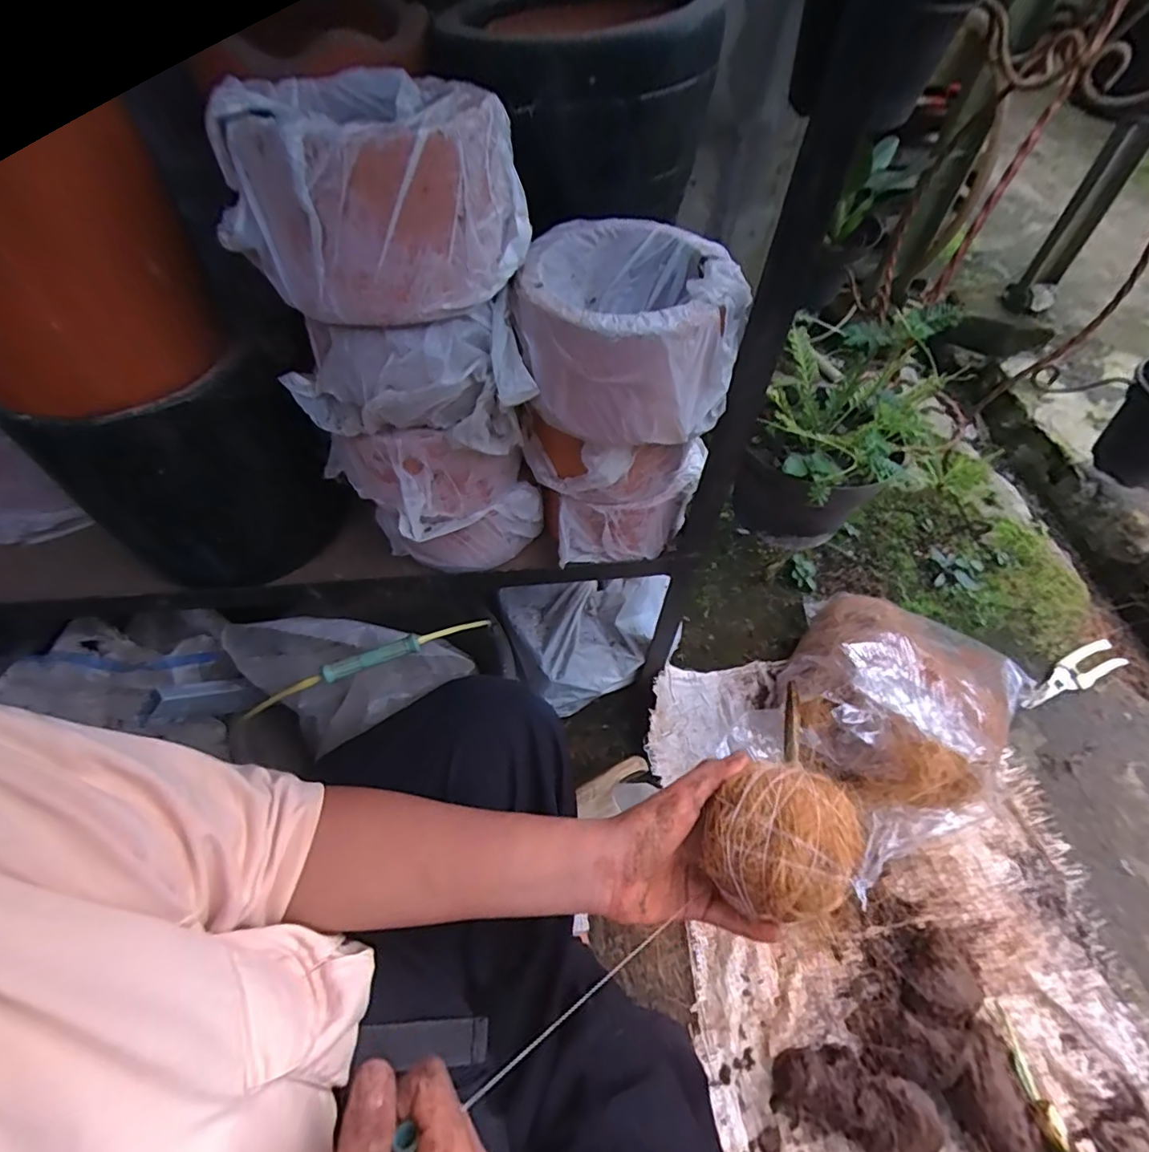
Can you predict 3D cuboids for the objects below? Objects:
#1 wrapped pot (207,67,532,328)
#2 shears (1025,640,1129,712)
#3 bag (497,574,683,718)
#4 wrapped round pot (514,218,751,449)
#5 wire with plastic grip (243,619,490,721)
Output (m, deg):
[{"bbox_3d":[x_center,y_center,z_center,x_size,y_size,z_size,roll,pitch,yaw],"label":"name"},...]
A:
[{"bbox_3d":[-0.109,-0.214,0.305,0.128,0.102,0.115,19,56,11],"label":"wrapped pot"},{"bbox_3d":[0.744,0.146,0.821,0.208,0.018,0.048,-23,56,-15],"label":"shears"},{"bbox_3d":[0.024,0.076,0.746,0.218,0.131,0.153,-11,56,-9],"label":"bag"},{"bbox_3d":[0.037,-0.168,0.381,0.136,0.087,0.136,1,55,-1],"label":"wrapped round pot"},{"bbox_3d":[-0.163,0.070,0.440,0.194,0.025,0.013,-19,58,-14],"label":"wire with plastic grip"}]

